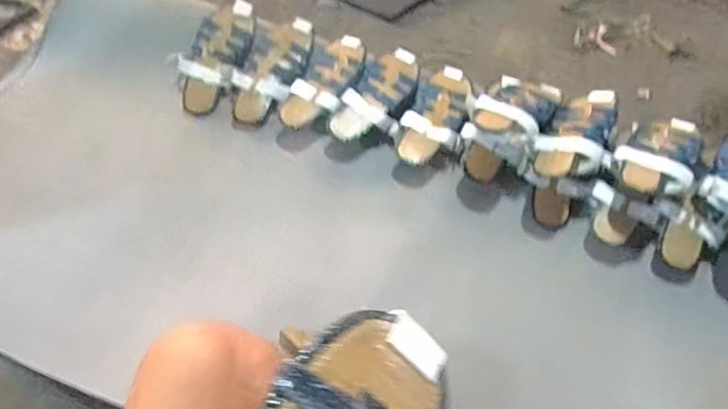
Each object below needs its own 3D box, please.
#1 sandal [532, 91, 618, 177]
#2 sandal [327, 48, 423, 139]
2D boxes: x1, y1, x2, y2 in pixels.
[{"bbox_3d":[0.336,-0.111,0.789,0.095,0.060,0.197,29,58,19],"label":"sandal"},{"bbox_3d":[0.032,-0.181,0.890,0.108,0.061,0.227,23,56,16],"label":"sandal"}]

